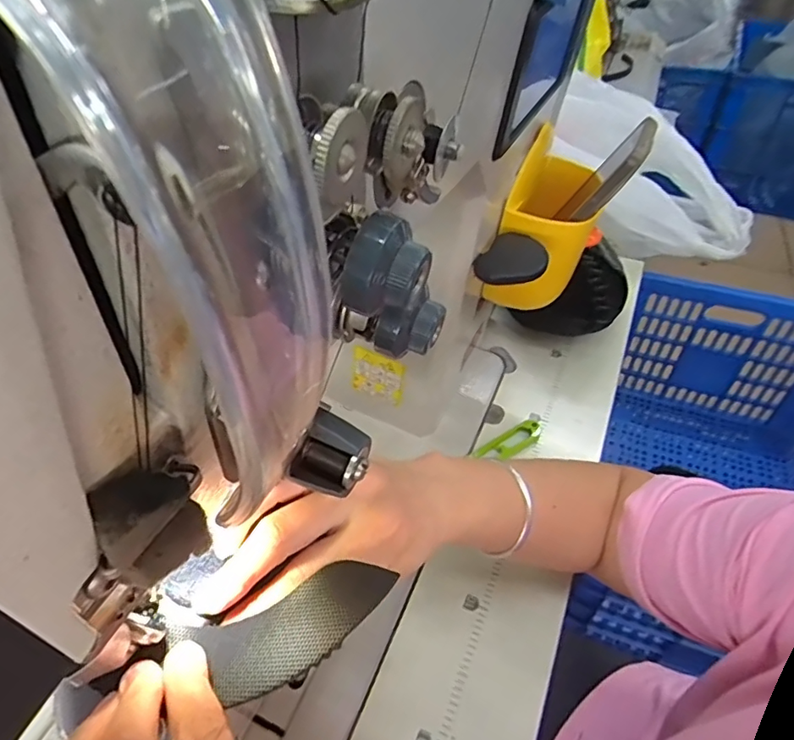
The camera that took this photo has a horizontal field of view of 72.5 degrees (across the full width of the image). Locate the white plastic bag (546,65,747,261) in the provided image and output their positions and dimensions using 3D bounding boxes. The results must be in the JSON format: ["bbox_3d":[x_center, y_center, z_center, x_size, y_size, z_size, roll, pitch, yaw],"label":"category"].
[{"bbox_3d":[0.318,-0.249,0.724,0.296,0.147,0.151,42,52,-8],"label":"white plastic bag"}]

